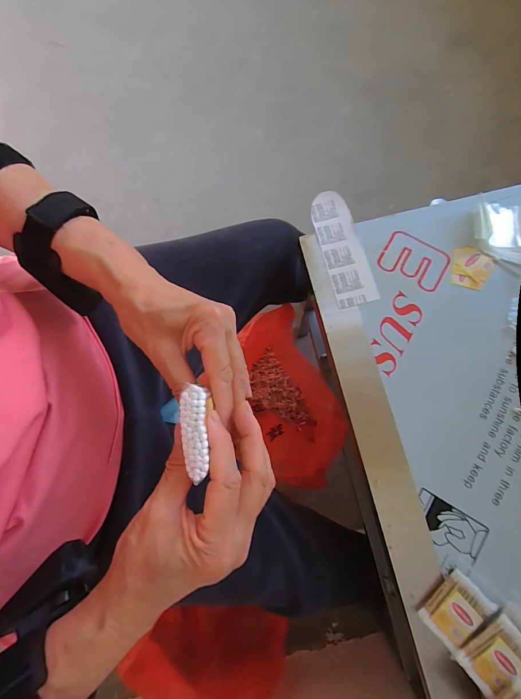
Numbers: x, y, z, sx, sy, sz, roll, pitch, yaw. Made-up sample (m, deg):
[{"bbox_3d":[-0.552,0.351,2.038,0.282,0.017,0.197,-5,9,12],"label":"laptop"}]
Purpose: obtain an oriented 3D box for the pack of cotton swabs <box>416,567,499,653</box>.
[{"bbox_3d":[0.227,0.302,0.386,0.072,0.023,0.048,-41,81,-6],"label":"pack of cotton swabs"}]

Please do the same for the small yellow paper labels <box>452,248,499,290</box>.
[{"bbox_3d":[0.304,-0.115,0.479,0.056,0.006,0.059,22,83,9],"label":"small yellow paper labels"}]

